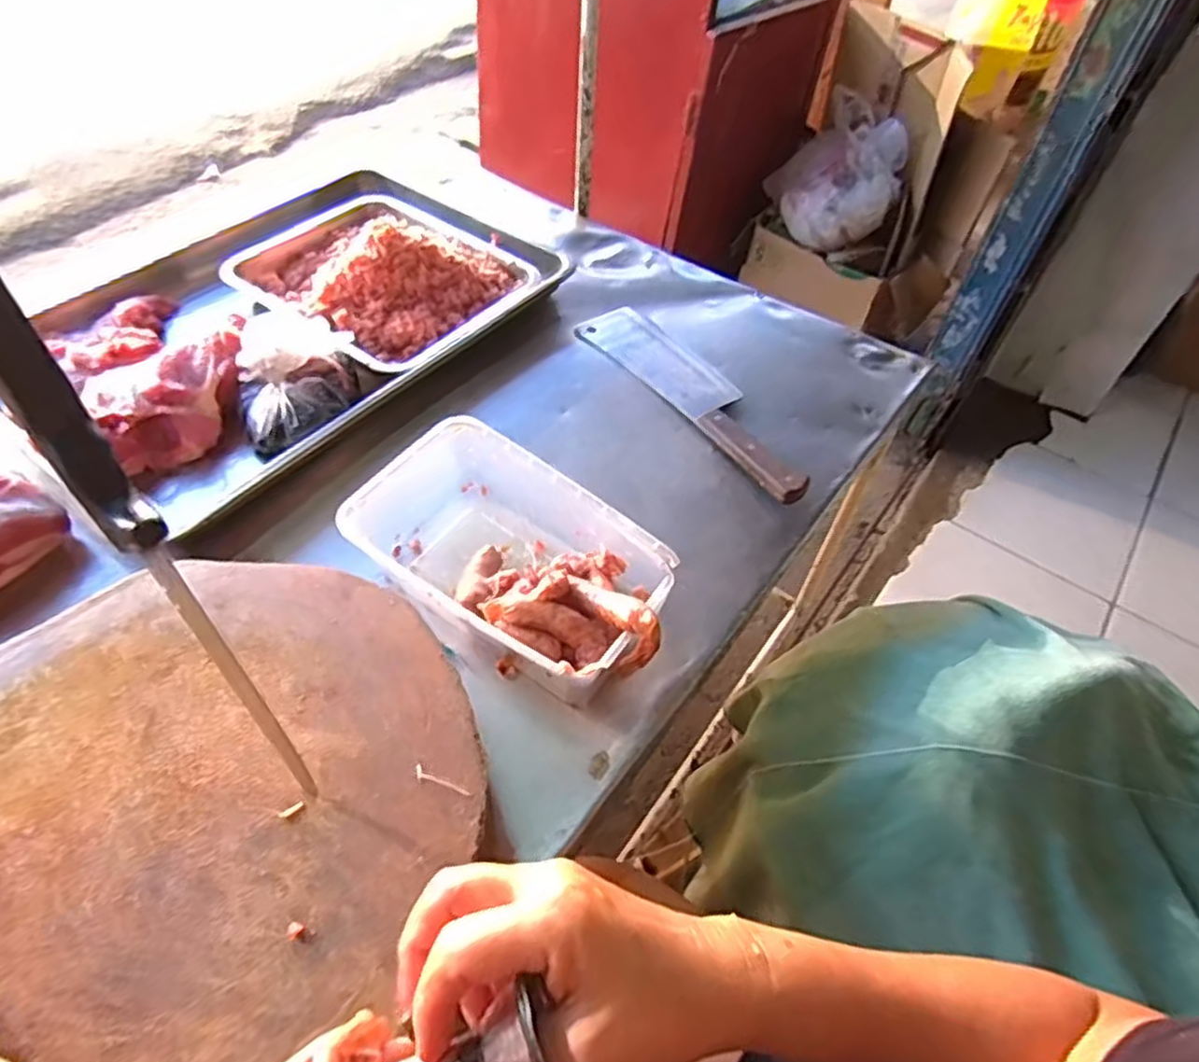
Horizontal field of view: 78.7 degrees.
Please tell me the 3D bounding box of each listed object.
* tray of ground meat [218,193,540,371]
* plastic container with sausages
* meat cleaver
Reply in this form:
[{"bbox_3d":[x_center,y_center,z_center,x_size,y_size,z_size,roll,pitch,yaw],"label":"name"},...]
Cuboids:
[{"bbox_3d":[-0.260,-0.311,0.865,0.304,0.071,0.259,31,54,18],"label":"tray of ground meat"},{"bbox_3d":[-0.067,0.025,0.602,0.267,0.081,0.148,31,54,18],"label":"plastic container with sausages"},{"bbox_3d":[0.110,-0.162,0.807,0.091,0.034,0.363,-26,58,-25],"label":"meat cleaver"}]

